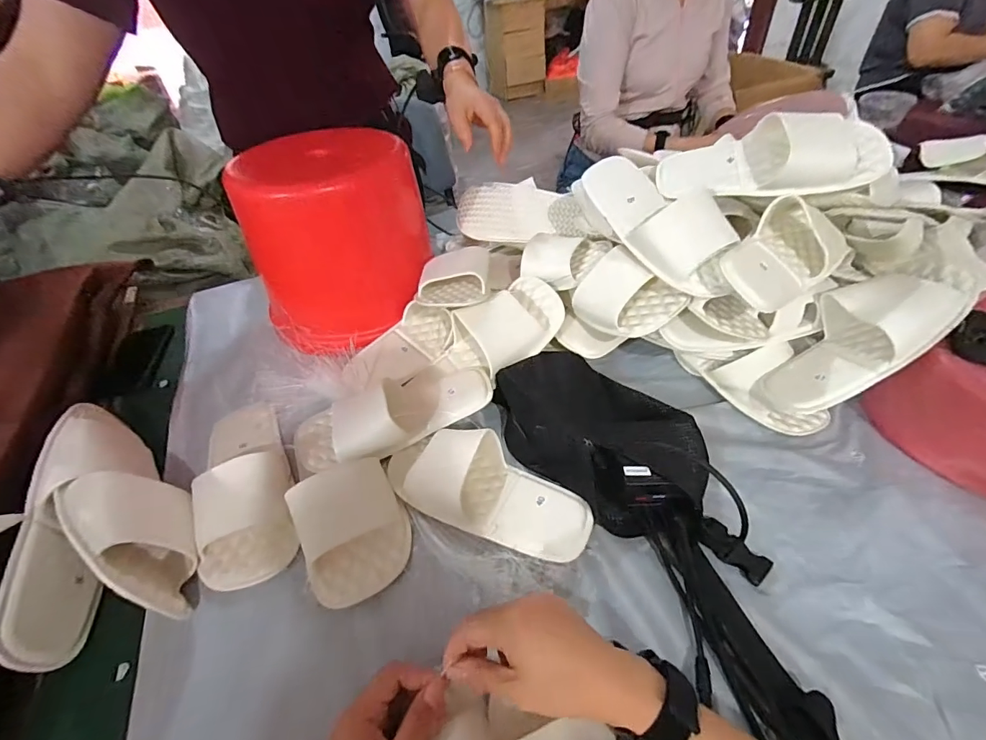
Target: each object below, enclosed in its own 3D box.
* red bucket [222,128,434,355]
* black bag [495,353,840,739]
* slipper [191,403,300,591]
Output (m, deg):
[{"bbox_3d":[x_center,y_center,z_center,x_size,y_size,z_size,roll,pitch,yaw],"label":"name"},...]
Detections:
[{"bbox_3d":[-0.226,-0.188,0.669,0.265,0.240,0.241,-17,45,-11],"label":"red bucket"},{"bbox_3d":[0.168,0.119,0.435,0.174,0.052,0.436,-25,47,-18],"label":"black bag"},{"bbox_3d":[-0.279,0.119,0.481,0.101,0.049,0.230,-24,47,-18],"label":"slipper"}]

